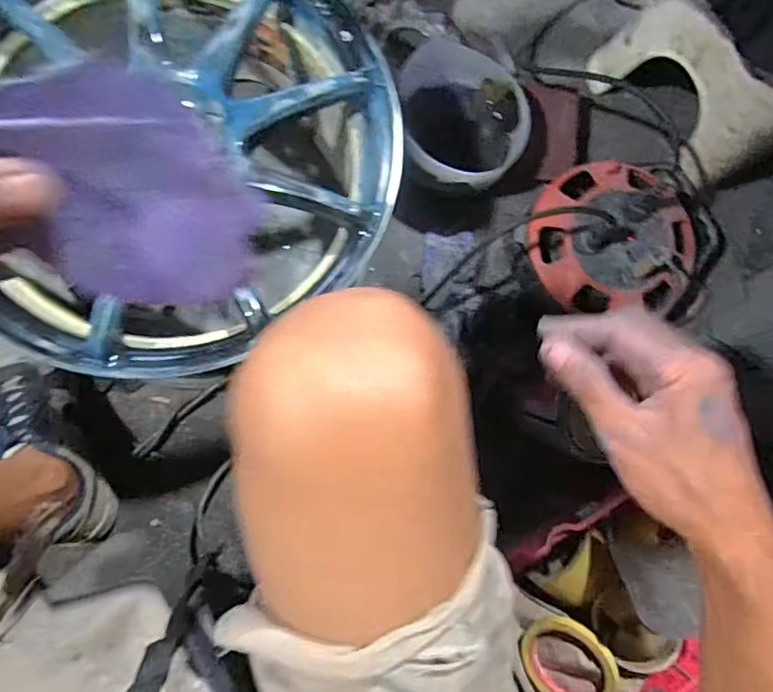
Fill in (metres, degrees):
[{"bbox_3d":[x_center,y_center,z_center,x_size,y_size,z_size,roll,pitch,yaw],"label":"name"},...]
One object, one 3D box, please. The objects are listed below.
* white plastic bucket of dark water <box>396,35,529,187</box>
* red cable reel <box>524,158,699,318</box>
[{"bbox_3d":[0.093,-0.285,0.670,0.132,0.085,0.186,-8,86,-6],"label":"white plastic bucket of dark water"},{"bbox_3d":[0.270,-0.123,0.649,0.202,0.102,0.195,6,85,-5],"label":"red cable reel"}]

